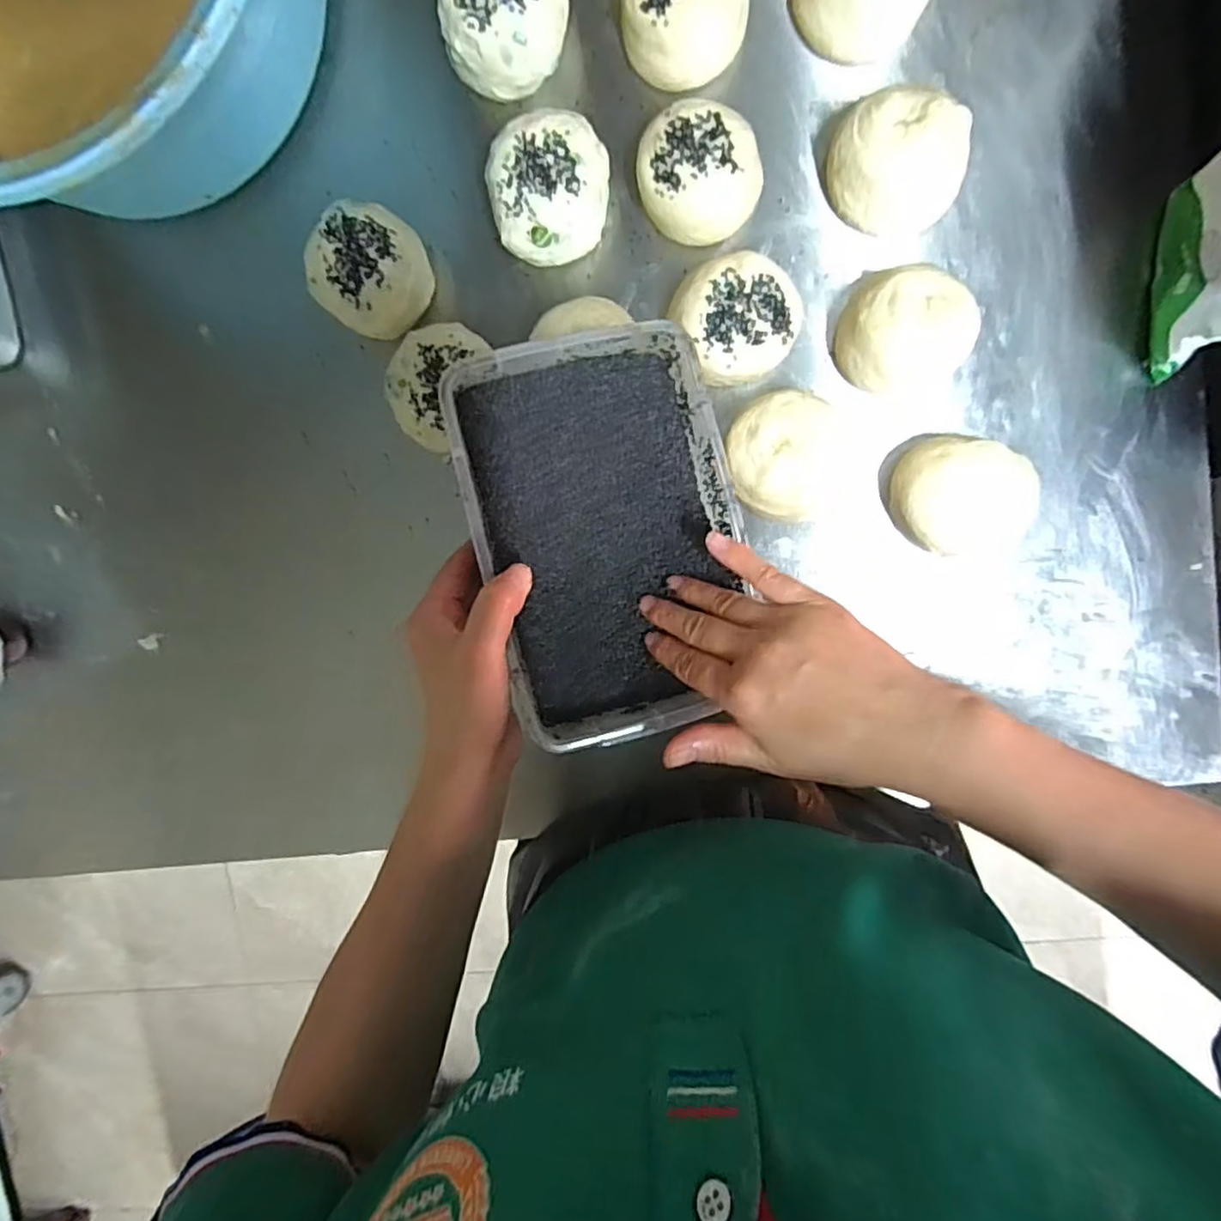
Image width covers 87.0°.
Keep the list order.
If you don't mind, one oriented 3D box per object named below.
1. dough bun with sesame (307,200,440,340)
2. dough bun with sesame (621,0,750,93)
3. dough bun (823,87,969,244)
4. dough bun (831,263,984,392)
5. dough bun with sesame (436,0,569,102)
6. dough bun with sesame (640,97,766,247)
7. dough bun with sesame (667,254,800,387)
[{"bbox_3d":[-0.155,-0.223,0.432,0.069,0.057,0.072,1,97,7],"label":"dough bun with sesame"},{"bbox_3d":[0.045,-0.370,0.396,0.073,0.041,0.070,1,97,7],"label":"dough bun with sesame"},{"bbox_3d":[0.171,-0.268,0.391,0.074,0.043,0.066,9,98,6],"label":"dough bun"},{"bbox_3d":[0.183,-0.171,0.399,0.078,0.043,0.069,-7,96,8],"label":"dough bun"},{"bbox_3d":[-0.065,-0.369,0.403,0.076,0.045,0.069,-16,95,8],"label":"dough bun with sesame"},{"bbox_3d":[0.054,-0.272,0.403,0.071,0.044,0.079,-37,91,10],"label":"dough bun with sesame"},{"bbox_3d":[0.083,-0.186,0.415,0.072,0.038,0.075,1,97,7],"label":"dough bun with sesame"}]

